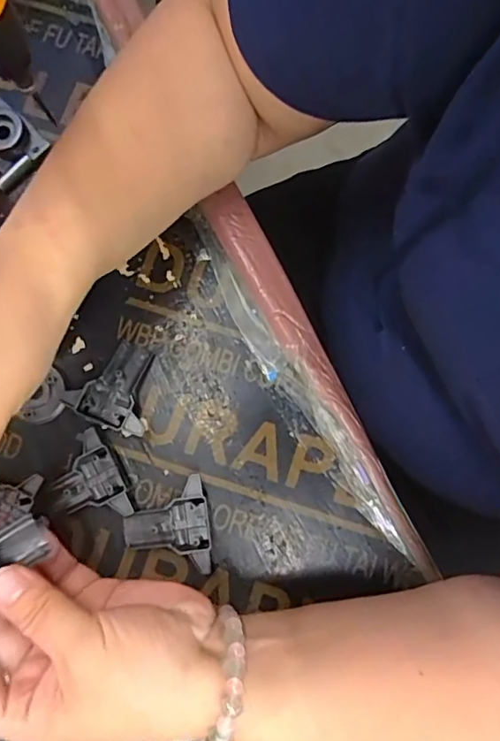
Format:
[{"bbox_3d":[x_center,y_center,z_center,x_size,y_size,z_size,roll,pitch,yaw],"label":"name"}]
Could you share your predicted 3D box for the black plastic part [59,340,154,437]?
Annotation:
[{"bbox_3d":[-0.088,0.008,0.361,0.051,0.019,0.058,24,80,3],"label":"black plastic part"}]

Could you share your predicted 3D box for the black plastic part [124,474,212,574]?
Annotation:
[{"bbox_3d":[-0.054,0.099,0.346,0.054,0.019,0.056,-7,80,-3],"label":"black plastic part"}]

